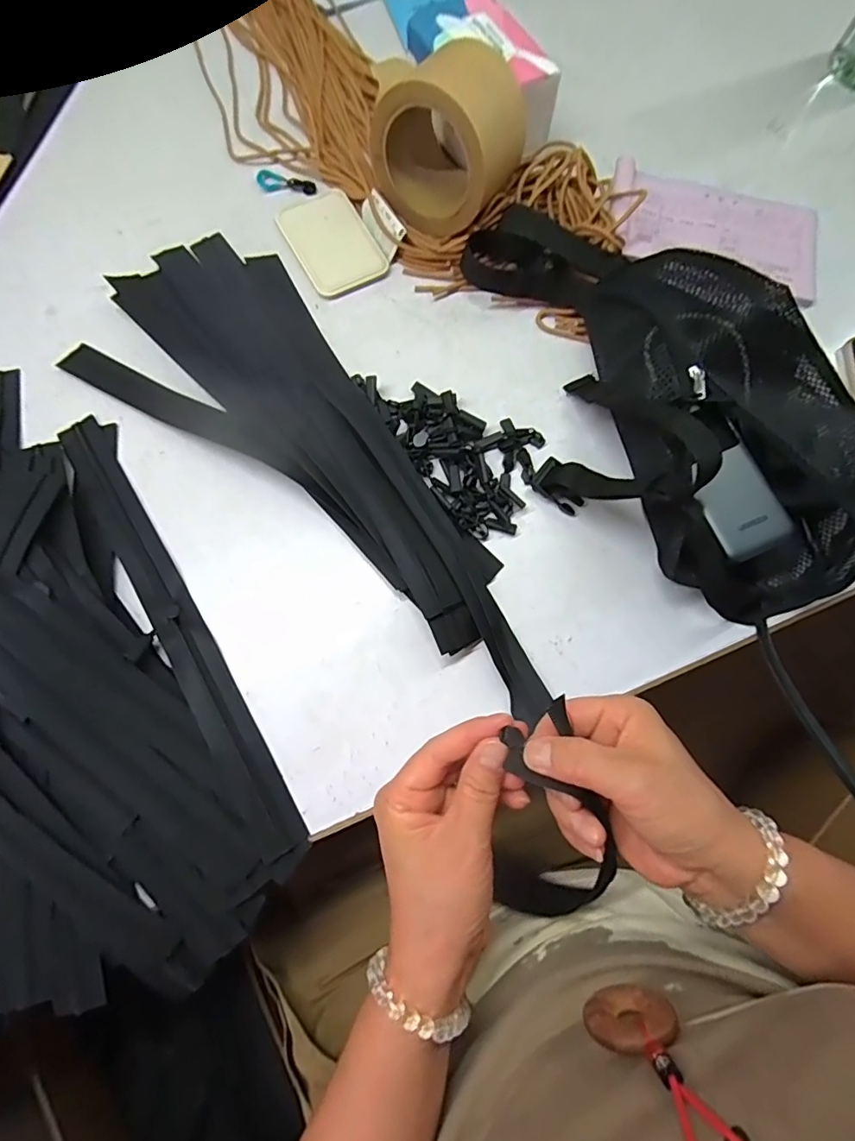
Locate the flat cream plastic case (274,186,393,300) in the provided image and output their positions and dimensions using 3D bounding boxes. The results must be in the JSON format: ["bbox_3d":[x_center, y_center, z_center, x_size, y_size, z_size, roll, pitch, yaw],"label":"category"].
[{"bbox_3d":[-0.086,-0.291,0.464,0.067,0.008,0.103,-28,77,-9],"label":"flat cream plastic case"}]

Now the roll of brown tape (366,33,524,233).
[{"bbox_3d":[0.018,-0.342,0.425,0.105,0.109,0.086,29,76,6],"label":"roll of brown tape"}]

